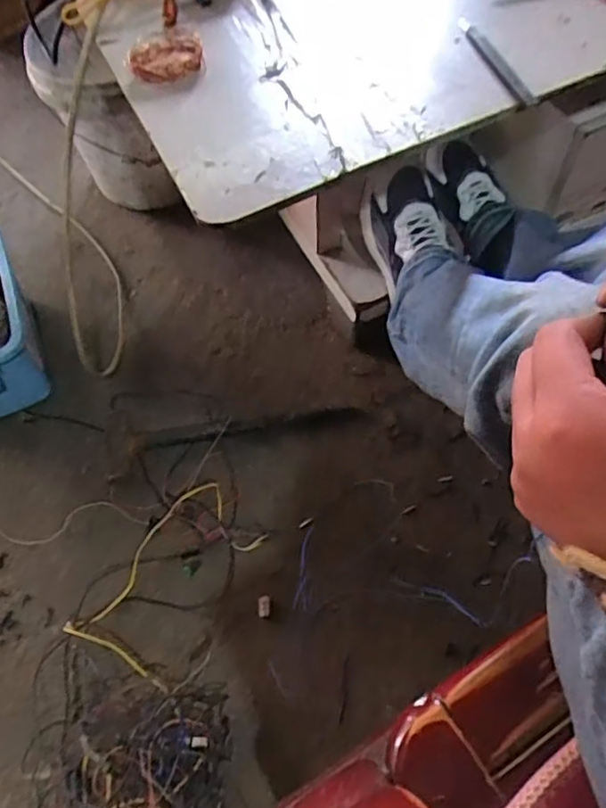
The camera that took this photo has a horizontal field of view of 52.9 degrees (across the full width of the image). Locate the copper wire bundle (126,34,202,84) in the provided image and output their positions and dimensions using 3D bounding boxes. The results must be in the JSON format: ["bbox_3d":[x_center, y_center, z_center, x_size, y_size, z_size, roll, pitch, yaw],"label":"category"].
[{"bbox_3d":[-0.127,-0.317,0.558,0.067,0.015,0.045,-19,64,-6],"label":"copper wire bundle"}]

